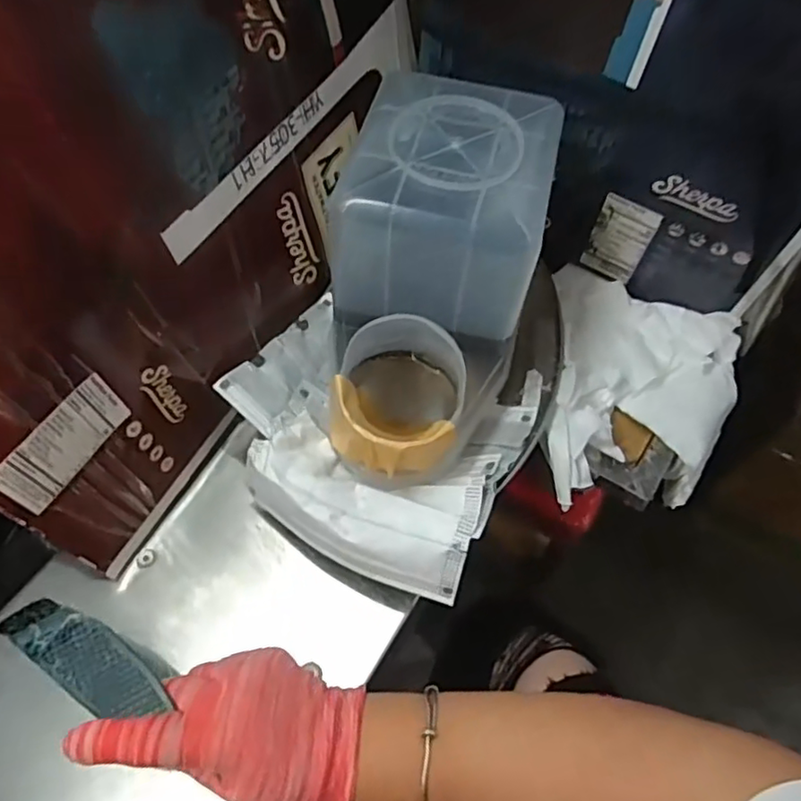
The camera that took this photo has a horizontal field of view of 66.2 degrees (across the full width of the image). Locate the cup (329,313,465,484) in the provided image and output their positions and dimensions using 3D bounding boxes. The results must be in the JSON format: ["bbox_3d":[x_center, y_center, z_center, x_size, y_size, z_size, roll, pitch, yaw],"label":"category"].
[{"bbox_3d":[-0.003,-0.001,0.425,0.092,0.072,0.100,7,57,4],"label":"cup"}]

